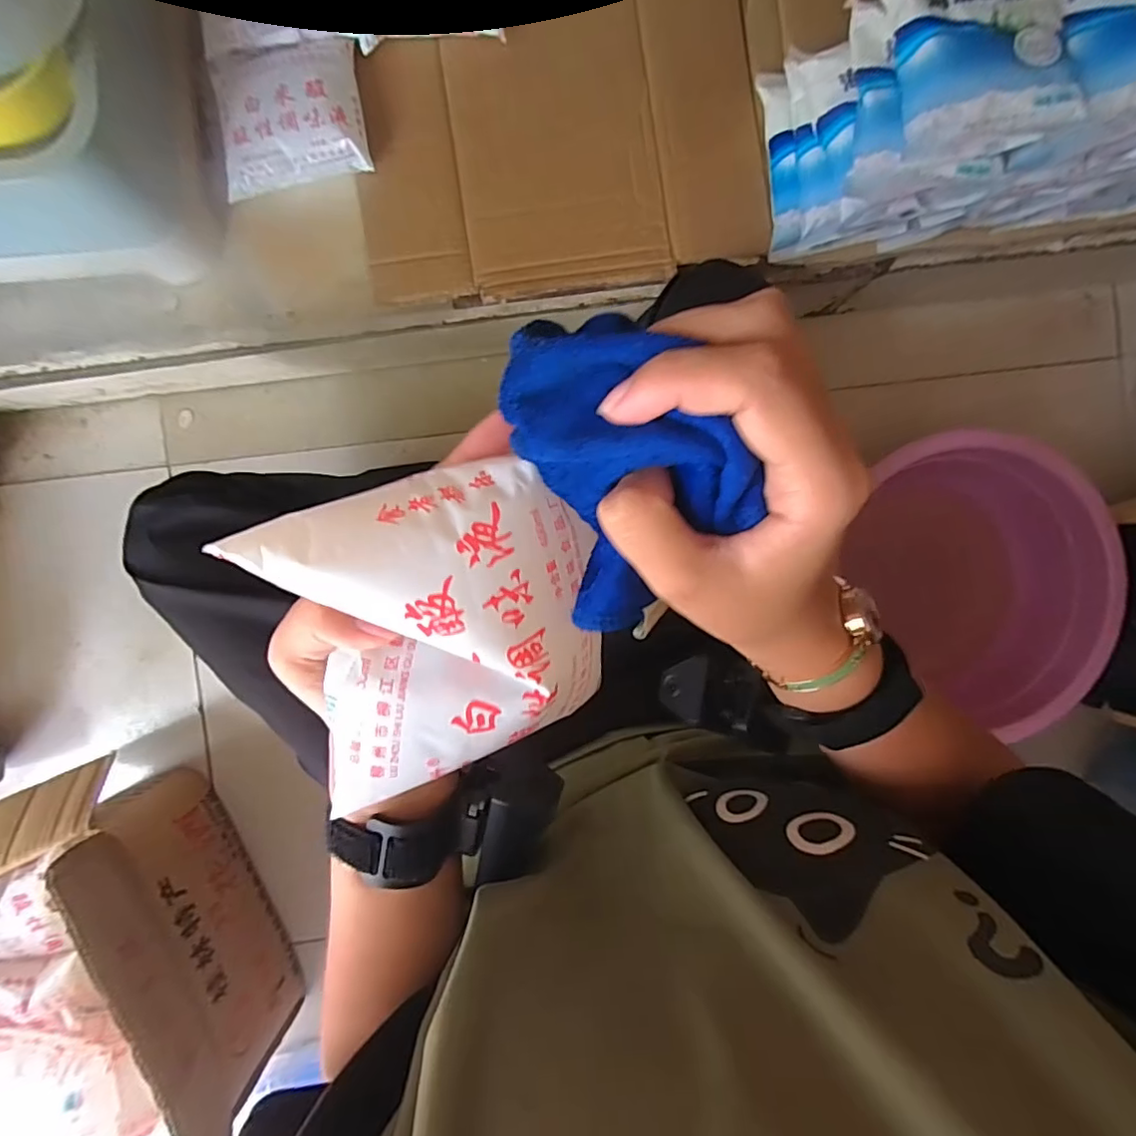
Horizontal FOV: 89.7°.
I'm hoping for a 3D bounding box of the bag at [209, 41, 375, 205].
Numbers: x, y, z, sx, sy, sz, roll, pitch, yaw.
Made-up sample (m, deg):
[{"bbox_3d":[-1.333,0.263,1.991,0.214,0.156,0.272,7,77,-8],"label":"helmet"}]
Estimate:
[{"bbox_3d":[-0.250,-0.408,0.515,0.126,0.035,0.115,-9,92,-2],"label":"bag"}]

